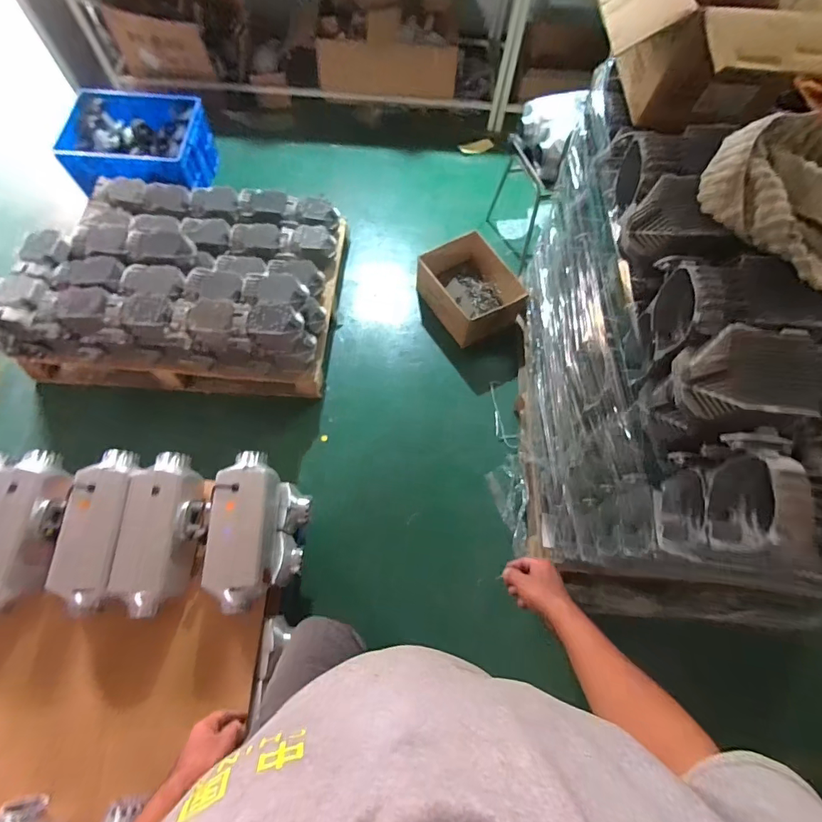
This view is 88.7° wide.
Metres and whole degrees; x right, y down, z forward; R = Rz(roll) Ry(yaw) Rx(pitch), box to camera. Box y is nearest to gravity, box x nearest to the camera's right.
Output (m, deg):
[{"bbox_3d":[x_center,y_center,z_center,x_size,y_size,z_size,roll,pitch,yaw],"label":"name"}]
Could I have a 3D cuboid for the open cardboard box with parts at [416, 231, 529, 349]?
[{"bbox_3d":[0.251,-0.507,1.783,0.314,0.198,0.400,-32,72,-15],"label":"open cardboard box with parts"}]

